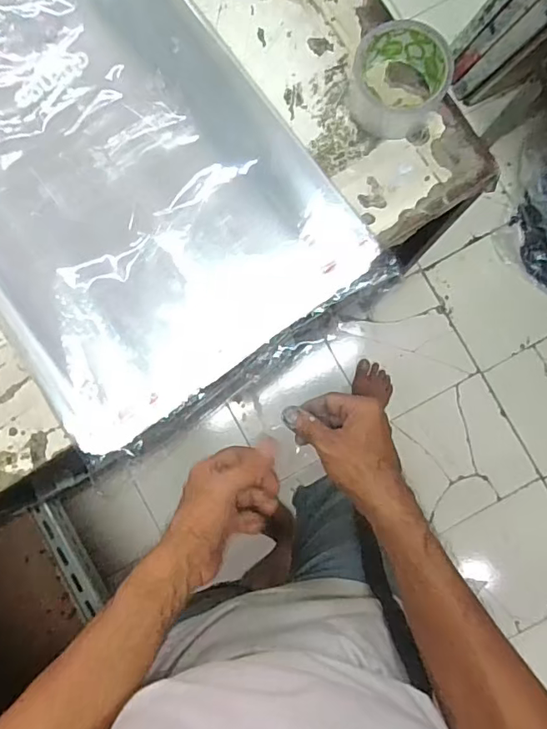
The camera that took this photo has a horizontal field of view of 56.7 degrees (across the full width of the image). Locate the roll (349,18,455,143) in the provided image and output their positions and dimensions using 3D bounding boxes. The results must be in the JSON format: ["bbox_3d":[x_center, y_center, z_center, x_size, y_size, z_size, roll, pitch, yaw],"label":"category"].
[{"bbox_3d":[0.120,-0.270,0.487,0.088,0.042,0.091,0,87,1],"label":"roll"}]

